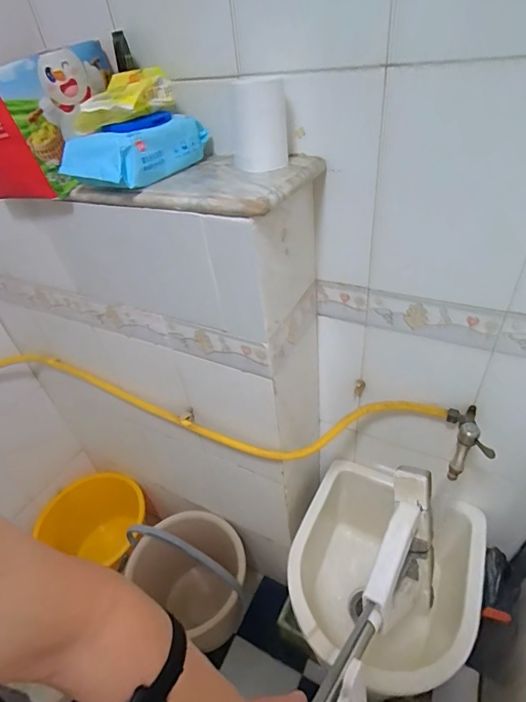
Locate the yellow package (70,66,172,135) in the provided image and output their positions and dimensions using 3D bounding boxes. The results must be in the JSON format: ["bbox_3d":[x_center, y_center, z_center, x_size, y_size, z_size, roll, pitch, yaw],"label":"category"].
[{"bbox_3d":[-0.187,-0.330,0.520,0.098,0.050,0.118,14,45,24],"label":"yellow package"}]

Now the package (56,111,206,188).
[{"bbox_3d":[-0.170,-0.277,0.538,0.106,0.064,0.188,15,45,25],"label":"package"}]

